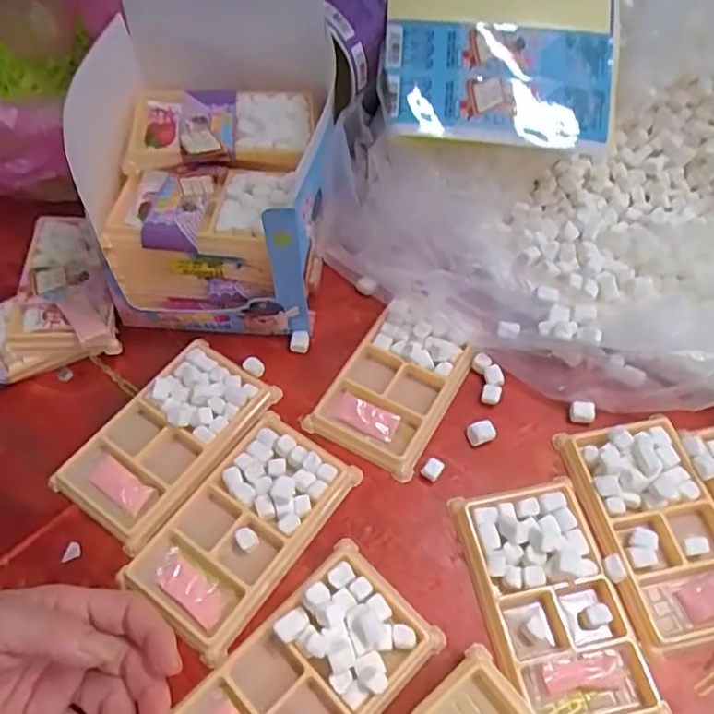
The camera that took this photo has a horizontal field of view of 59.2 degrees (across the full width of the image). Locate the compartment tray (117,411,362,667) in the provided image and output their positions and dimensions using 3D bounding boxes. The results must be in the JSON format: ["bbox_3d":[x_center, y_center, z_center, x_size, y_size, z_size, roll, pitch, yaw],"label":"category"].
[{"bbox_3d":[-0.068,0.100,0.379,0.075,0.013,0.134,32,63,21],"label":"compartment tray"}]

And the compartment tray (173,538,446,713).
[{"bbox_3d":[-0.028,0.170,0.327,0.134,0.017,0.075,-40,64,-22],"label":"compartment tray"}]

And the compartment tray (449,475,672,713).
[{"bbox_3d":[0.108,0.136,0.351,0.076,0.012,0.133,-11,57,-6],"label":"compartment tray"}]

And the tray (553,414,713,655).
[{"bbox_3d":[0.180,0.099,0.375,0.079,0.014,0.136,-10,56,-5],"label":"tray"}]

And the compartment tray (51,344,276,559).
[{"bbox_3d":[-0.123,0.051,0.412,0.078,0.011,0.135,32,63,21],"label":"compartment tray"}]

